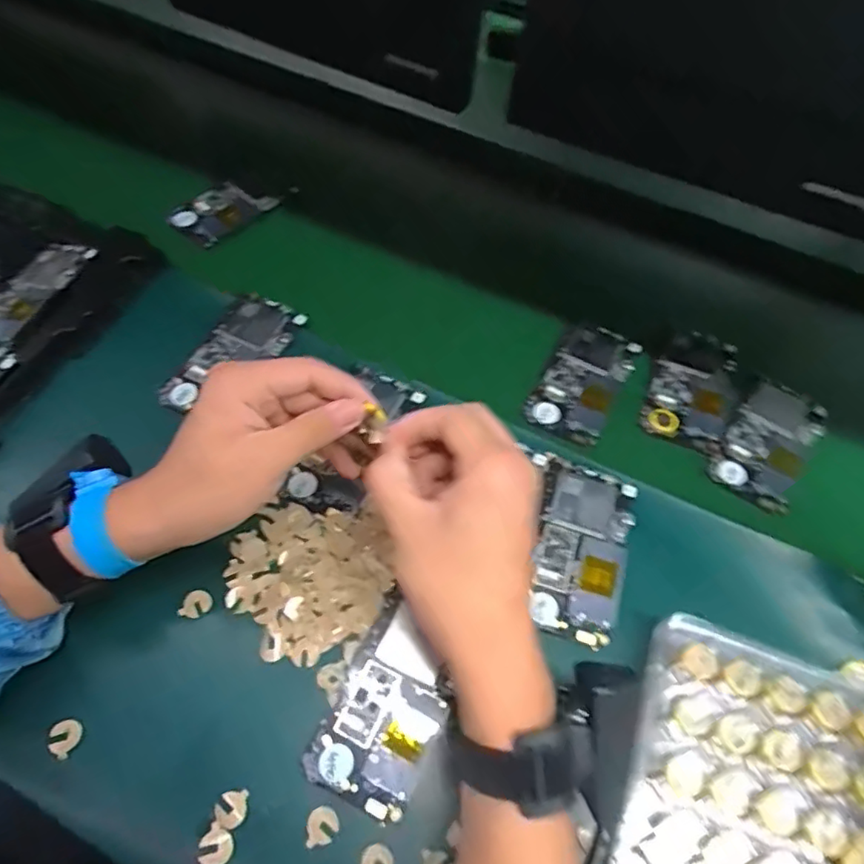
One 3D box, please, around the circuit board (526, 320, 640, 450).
[{"bbox_3d":[0.129,-0.046,0.500,0.062,0.008,0.122,28,61,12],"label":"circuit board"}]

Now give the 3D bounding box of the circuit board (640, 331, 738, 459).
[{"bbox_3d":[0.223,-0.041,0.503,0.063,0.013,0.118,23,60,9],"label":"circuit board"}]

